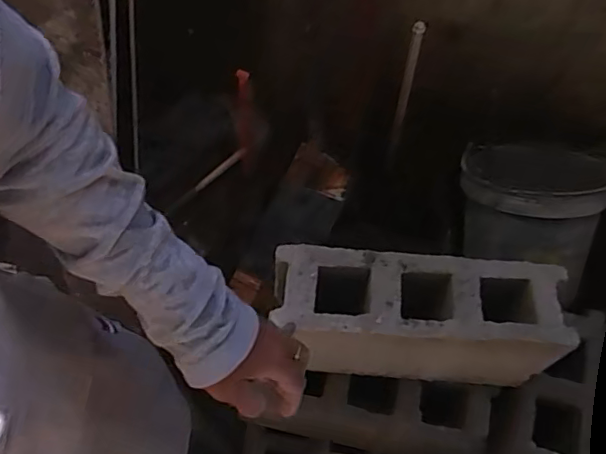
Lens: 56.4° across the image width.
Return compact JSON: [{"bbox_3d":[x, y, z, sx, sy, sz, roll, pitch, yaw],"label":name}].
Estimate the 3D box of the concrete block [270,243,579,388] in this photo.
[{"bbox_3d":[0.158,0.131,0.814,0.376,0.189,0.123,1,61,0],"label":"concrete block"}]

